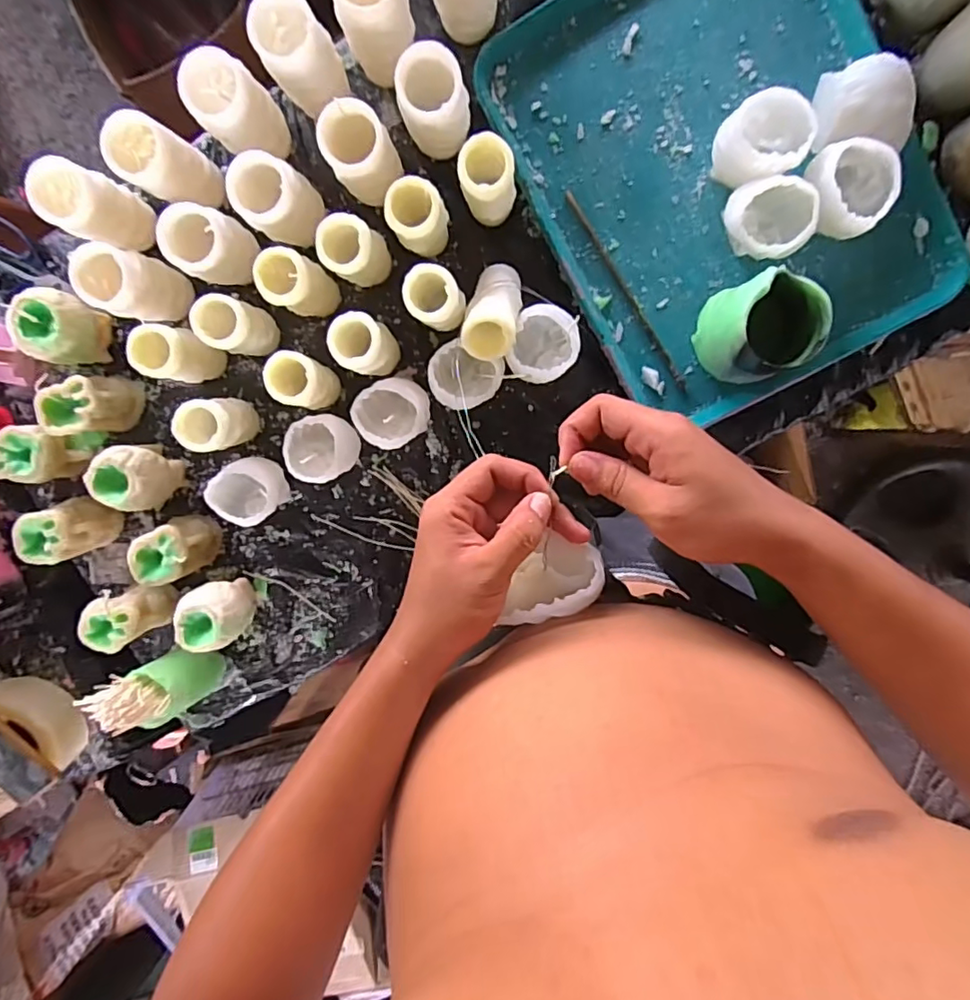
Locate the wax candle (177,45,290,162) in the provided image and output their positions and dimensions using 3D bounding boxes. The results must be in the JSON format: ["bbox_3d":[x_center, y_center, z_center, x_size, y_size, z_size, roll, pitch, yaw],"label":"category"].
[{"bbox_3d":[-0.238,-0.378,0.554,0.065,0.100,0.064,1,99,4],"label":"wax candle"}]

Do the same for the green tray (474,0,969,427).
[{"bbox_3d":[0.231,-0.327,0.568,0.338,0.034,0.441,-27,96,8],"label":"green tray"}]

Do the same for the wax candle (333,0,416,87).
[{"bbox_3d":[-0.099,-0.443,0.522,0.062,0.094,0.066,1,99,4],"label":"wax candle"}]

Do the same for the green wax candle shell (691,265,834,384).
[{"bbox_3d":[0.259,-0.161,0.535,0.085,0.095,0.089,1,99,4],"label":"green wax candle shell"}]

